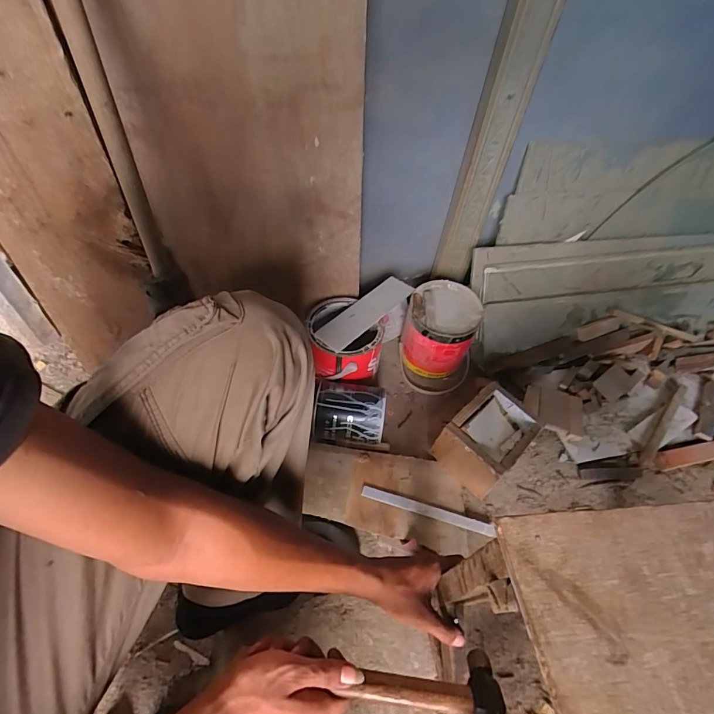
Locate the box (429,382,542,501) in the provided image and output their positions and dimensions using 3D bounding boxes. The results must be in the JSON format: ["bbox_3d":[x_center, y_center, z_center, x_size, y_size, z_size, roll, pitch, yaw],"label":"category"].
[{"bbox_3d":[0.245,0.153,0.756,0.168,0.109,0.121,-35,61,-26],"label":"box"}]

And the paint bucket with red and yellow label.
[{"bbox_3d":[0.176,-0.042,0.875,0.153,0.160,0.183,11,52,6],"label":"paint bucket with red and yellow label"}]

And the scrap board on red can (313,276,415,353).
[{"bbox_3d":[0.018,-0.090,0.801,0.061,0.014,0.228,42,64,15],"label":"scrap board on red can"}]

